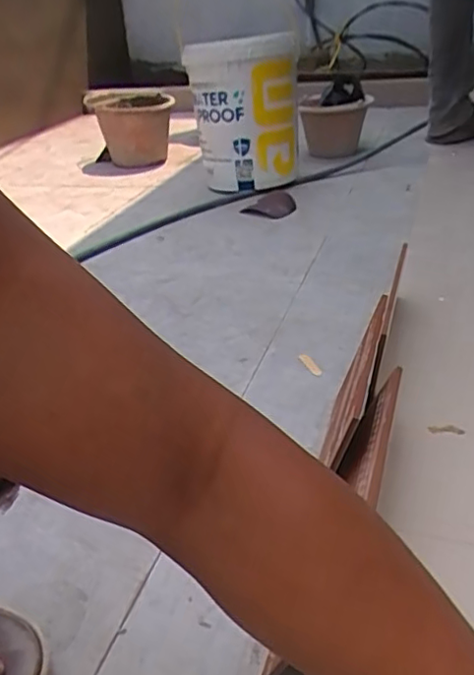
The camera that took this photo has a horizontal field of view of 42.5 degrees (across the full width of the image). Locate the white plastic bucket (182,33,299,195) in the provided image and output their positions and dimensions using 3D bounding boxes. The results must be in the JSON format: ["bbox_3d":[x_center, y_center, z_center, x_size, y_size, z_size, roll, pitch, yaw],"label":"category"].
[{"bbox_3d":[0.021,-0.583,1.611,0.287,0.359,0.285,-4,29,3],"label":"white plastic bucket"}]

